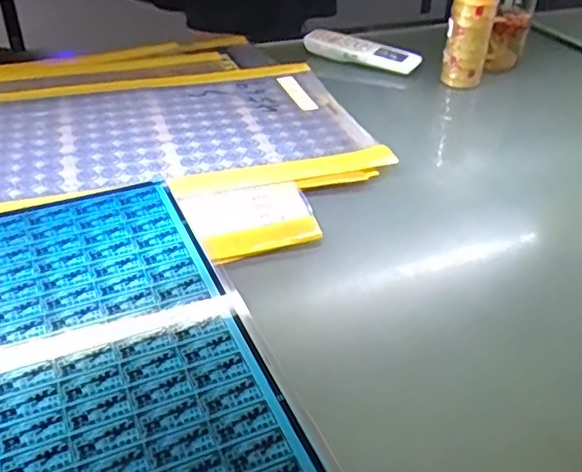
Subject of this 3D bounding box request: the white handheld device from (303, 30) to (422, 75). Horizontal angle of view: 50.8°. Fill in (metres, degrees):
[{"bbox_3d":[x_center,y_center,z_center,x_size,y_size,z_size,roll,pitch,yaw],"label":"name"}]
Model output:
[{"bbox_3d":[0.096,-0.258,0.852,0.163,0.022,0.060,16,39,19],"label":"white handheld device"}]

